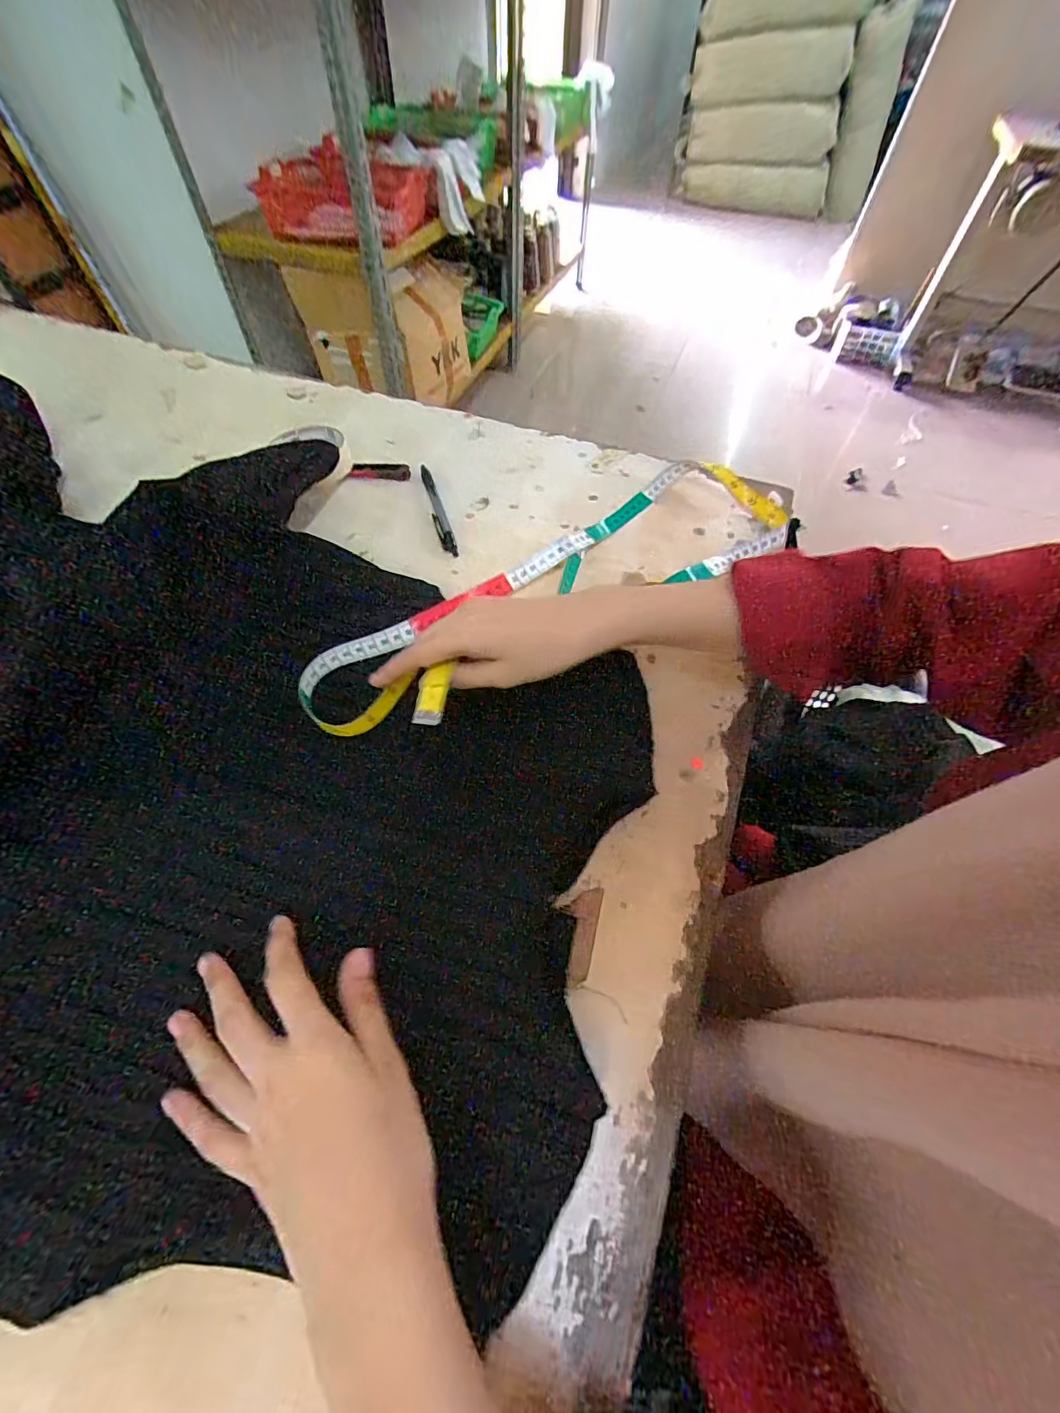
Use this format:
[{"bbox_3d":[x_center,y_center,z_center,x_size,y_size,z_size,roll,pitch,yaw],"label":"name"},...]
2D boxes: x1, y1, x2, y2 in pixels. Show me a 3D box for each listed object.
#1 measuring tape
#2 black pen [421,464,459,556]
[{"bbox_3d":[0.039,-0.112,0.419,0.465,0.052,0.129,-31,64,-22],"label":"measuring tape"},{"bbox_3d":[-0.093,-0.196,0.494,0.013,0.007,0.129,-15,60,-11],"label":"black pen"}]

